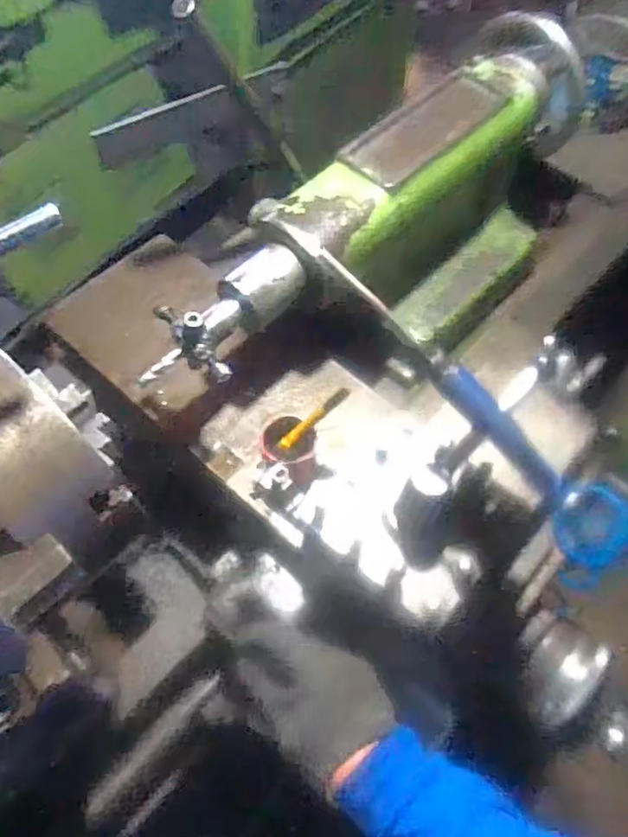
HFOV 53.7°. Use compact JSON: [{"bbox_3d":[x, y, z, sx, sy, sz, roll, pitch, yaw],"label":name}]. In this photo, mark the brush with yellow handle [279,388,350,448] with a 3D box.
[{"bbox_3d":[0.001,-0.001,0.637,0.093,0.014,0.014,-40,59,25],"label":"brush with yellow handle"}]

